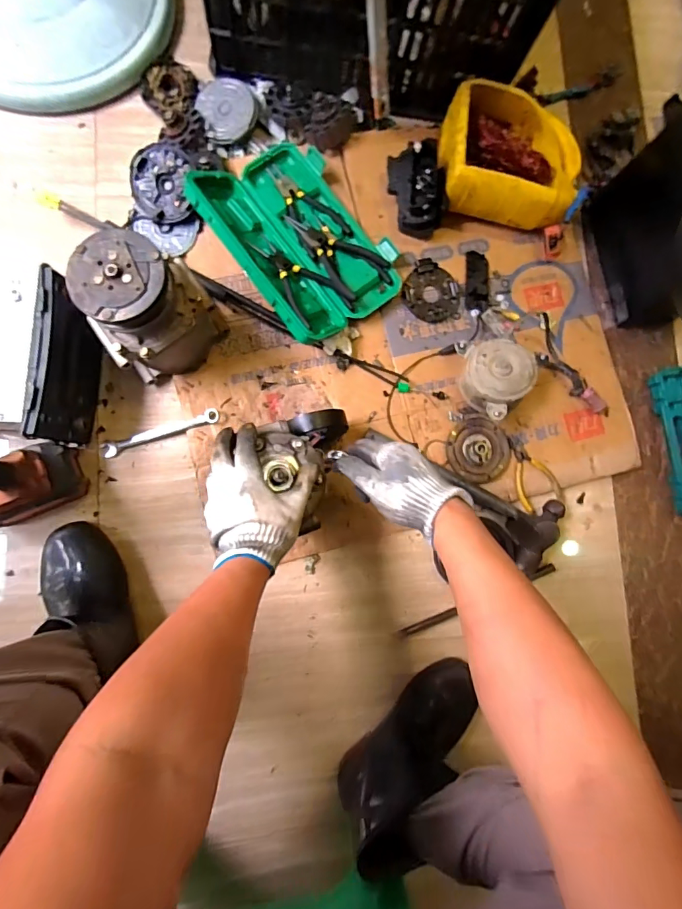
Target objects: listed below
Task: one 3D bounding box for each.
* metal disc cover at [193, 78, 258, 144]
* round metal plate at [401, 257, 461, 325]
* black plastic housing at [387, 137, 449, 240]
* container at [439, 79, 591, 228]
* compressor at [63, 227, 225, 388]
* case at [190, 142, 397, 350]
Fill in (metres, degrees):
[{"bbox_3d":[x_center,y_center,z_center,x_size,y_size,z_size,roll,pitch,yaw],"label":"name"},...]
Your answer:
[{"bbox_3d":[-0.171,-0.528,0.694,0.090,0.029,0.085,-19,88,-9],"label":"metal disc cover"},{"bbox_3d":[0.145,-0.256,0.719,0.093,0.015,0.082,37,81,-3],"label":"round metal plate"},{"bbox_3d":[0.117,-0.407,0.698,0.071,0.080,0.121,-18,87,-9],"label":"black plastic housing"},{"bbox_3d":[0.270,-0.461,0.712,0.220,0.094,0.188,9,84,-6],"label":"container"},{"bbox_3d":[-0.241,-0.180,0.575,0.122,0.193,0.144,45,81,-2],"label":"compressor"},{"bbox_3d":[-0.059,-0.320,0.663,0.209,0.078,0.288,-37,90,-9],"label":"case"}]

